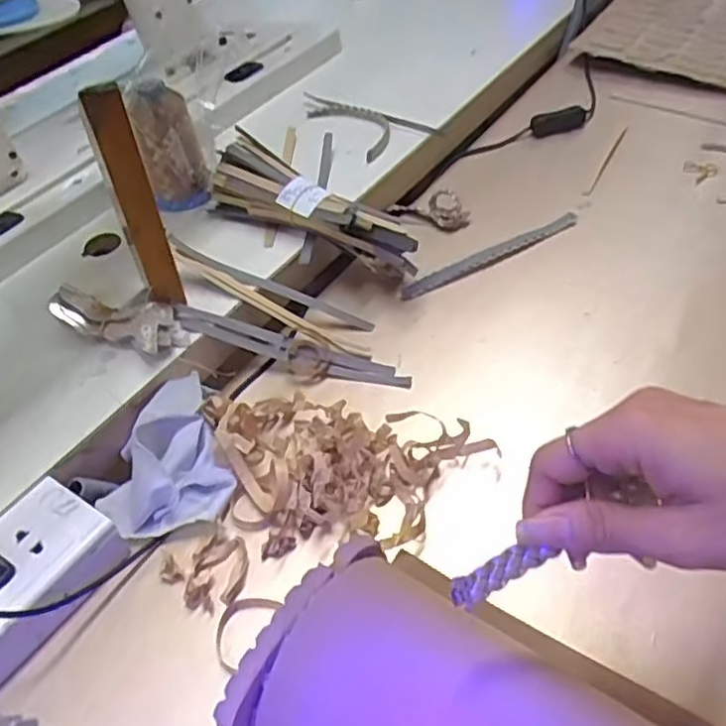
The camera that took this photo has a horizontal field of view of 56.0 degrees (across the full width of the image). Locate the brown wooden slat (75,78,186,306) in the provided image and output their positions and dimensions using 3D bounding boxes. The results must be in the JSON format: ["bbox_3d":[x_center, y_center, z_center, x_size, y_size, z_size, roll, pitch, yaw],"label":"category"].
[{"bbox_3d":[-0.162,-0.107,0.497,0.028,0.190,0.011,-8,47,-1],"label":"brown wooden slat"}]

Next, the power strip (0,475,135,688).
[{"bbox_3d":[-0.216,0.137,0.426,0.079,0.034,0.120,26,55,27],"label":"power strip"}]

